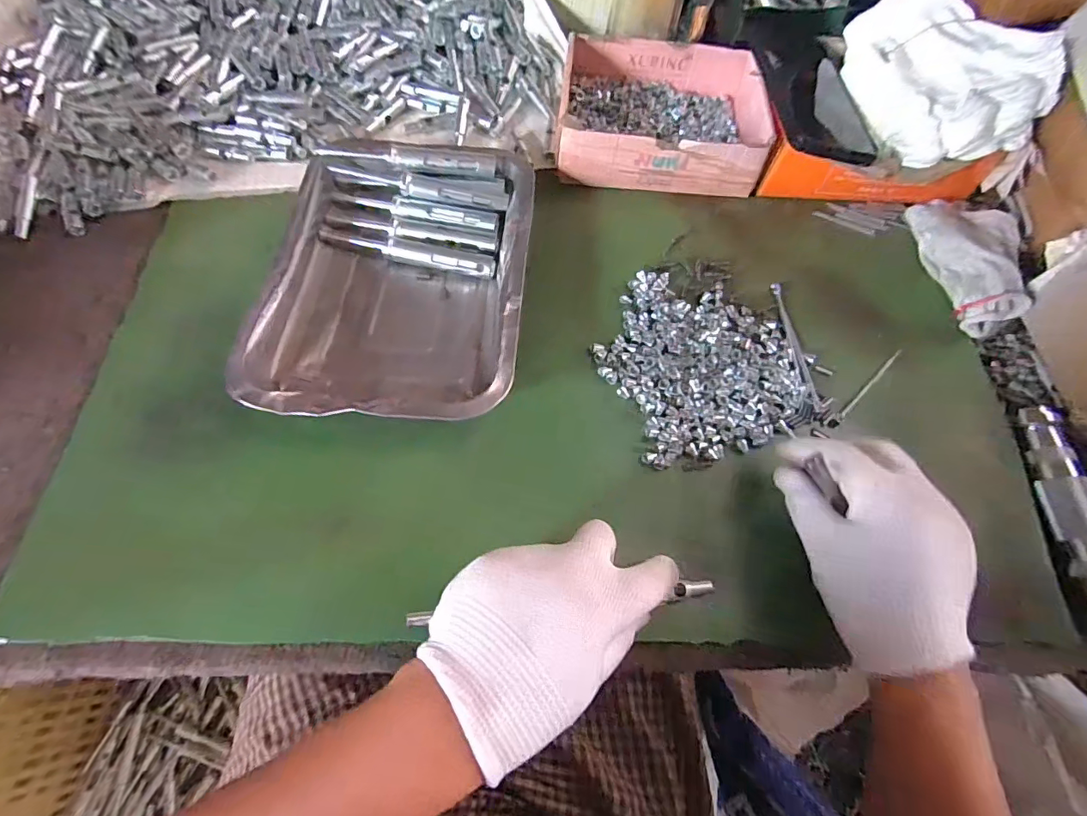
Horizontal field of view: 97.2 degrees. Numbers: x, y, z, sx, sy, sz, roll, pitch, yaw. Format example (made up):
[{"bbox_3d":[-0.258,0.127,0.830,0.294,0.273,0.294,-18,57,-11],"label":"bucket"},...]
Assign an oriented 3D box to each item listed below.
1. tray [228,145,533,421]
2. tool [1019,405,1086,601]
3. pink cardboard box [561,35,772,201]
[{"bbox_3d":[-0.104,-0.098,0.356,0.176,0.032,0.230,4,66,-2],"label":"tray"},{"bbox_3d":[0.340,0.065,0.308,0.020,0.019,0.138,2,66,-3],"label":"tool"},{"bbox_3d":[0.102,-0.261,0.431,0.167,0.051,0.139,5,66,-1],"label":"pink cardboard box"}]

